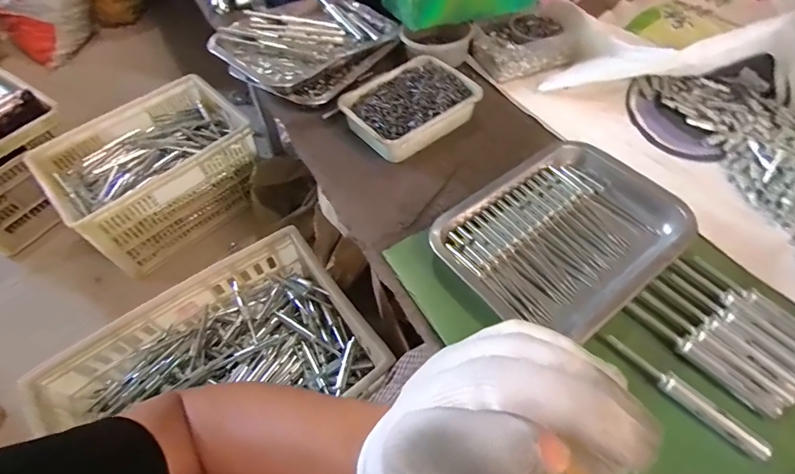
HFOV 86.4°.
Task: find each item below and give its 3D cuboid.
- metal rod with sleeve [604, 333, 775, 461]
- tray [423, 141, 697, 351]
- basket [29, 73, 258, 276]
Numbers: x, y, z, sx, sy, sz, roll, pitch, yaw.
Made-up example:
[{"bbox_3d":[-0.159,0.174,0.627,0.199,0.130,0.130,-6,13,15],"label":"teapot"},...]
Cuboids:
[{"bbox_3d":[0.258,0.141,0.384,0.017,0.019,0.141,-37,63,-21],"label":"metal rod with sleeve"},{"bbox_3d":[0.188,-0.007,0.475,0.264,0.037,0.189,-35,62,-20],"label":"tray"},{"bbox_3d":[-0.632,-0.173,1.166,0.476,0.255,0.319,-38,63,-22],"label":"basket"}]

